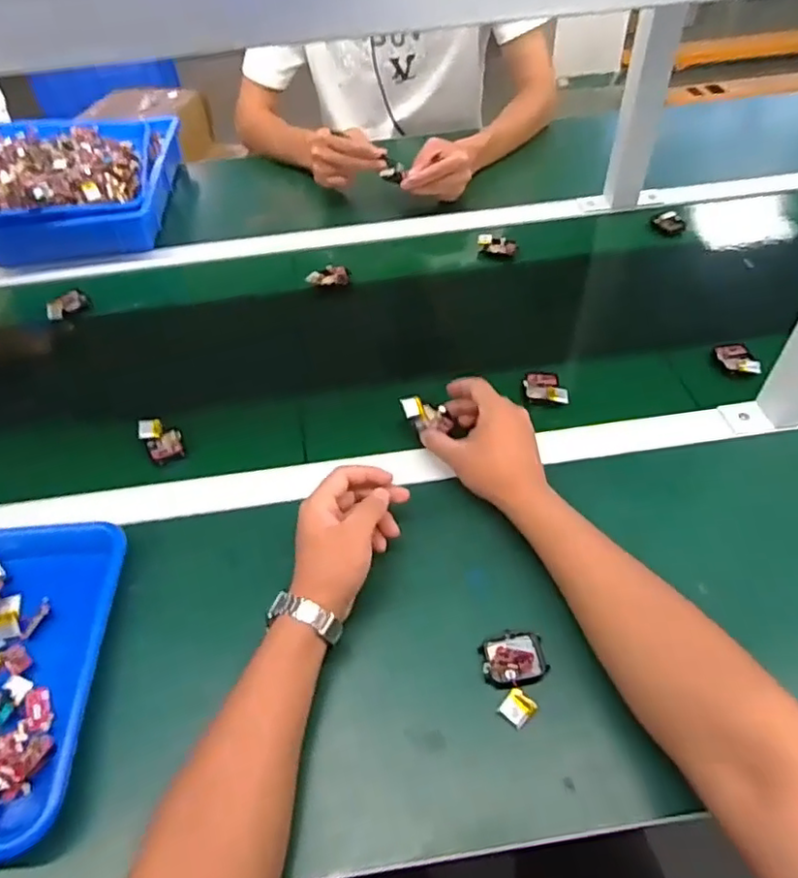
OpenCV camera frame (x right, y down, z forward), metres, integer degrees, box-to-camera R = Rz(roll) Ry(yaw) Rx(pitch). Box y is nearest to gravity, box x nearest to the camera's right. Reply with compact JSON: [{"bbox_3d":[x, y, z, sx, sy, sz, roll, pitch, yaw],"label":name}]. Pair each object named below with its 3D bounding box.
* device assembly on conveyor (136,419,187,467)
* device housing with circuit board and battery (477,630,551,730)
[{"bbox_3d":[-0.245,-0.001,0.634,0.036,0.022,0.051,-28,53,-19],"label":"device assembly on conveyor"},{"bbox_3d":[0.090,0.175,0.459,0.048,0.015,0.064,-10,49,-5],"label":"device housing with circuit board and battery"}]

